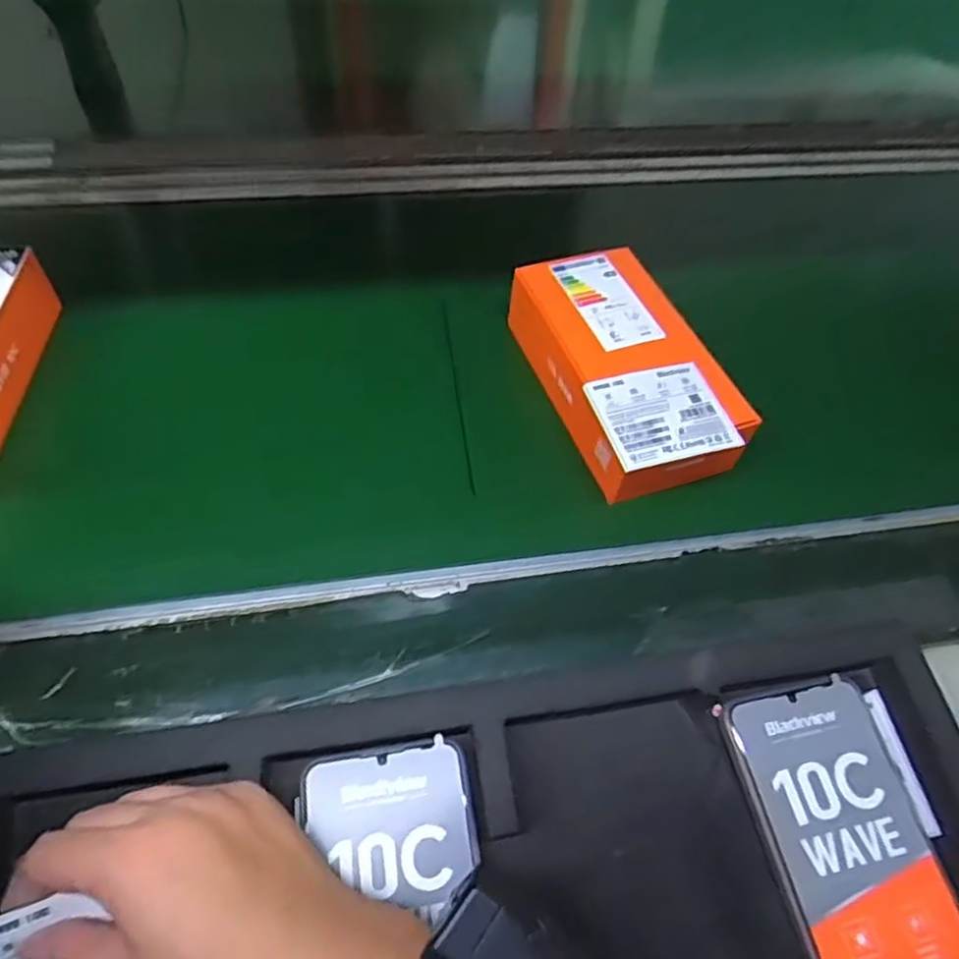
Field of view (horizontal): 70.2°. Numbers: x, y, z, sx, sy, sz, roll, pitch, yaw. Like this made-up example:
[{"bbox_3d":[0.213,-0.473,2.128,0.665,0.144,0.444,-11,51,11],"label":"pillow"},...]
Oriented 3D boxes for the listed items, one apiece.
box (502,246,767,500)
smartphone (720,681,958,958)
[{"bbox_3d":[0.103,-0.081,0.500,0.105,0.051,0.200,-16,57,-15],"label":"box"},{"bbox_3d":[0.186,0.185,0.325,0.081,0.011,0.166,-8,55,-9],"label":"smartphone"}]

